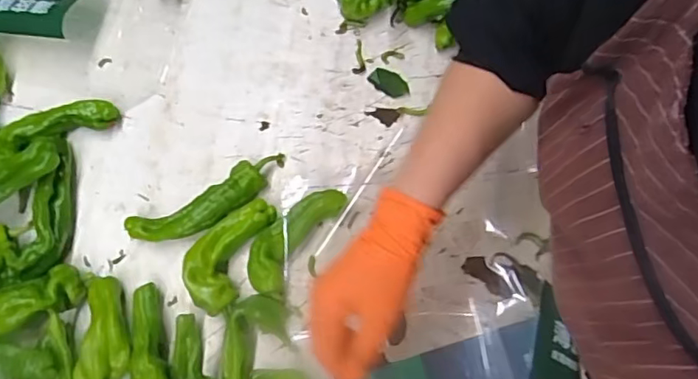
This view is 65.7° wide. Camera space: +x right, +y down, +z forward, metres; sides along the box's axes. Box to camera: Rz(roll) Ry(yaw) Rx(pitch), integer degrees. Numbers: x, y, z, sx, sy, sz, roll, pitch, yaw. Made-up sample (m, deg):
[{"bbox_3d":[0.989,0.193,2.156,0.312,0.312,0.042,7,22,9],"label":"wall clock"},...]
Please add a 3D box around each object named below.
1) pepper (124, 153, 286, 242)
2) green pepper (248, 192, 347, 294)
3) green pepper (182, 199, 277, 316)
[{"bbox_3d":[-0.151,0.014,0.586,0.180,0.033,0.048,-28,75,-5],"label":"pepper"},{"bbox_3d":[-0.059,0.047,0.565,0.050,0.034,0.126,36,79,11],"label":"green pepper"},{"bbox_3d":[-0.130,0.065,0.569,0.063,0.036,0.125,22,77,8],"label":"green pepper"}]

